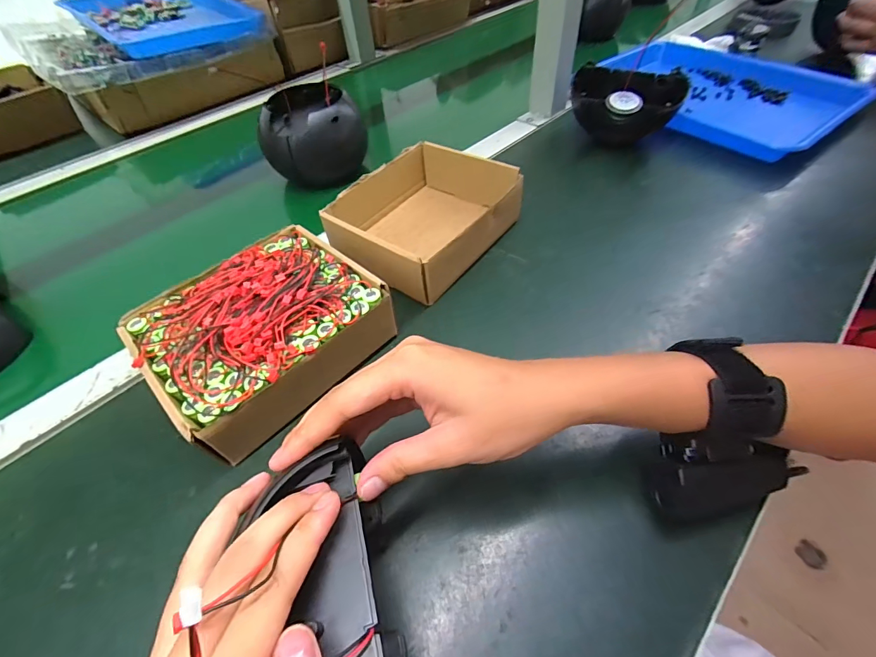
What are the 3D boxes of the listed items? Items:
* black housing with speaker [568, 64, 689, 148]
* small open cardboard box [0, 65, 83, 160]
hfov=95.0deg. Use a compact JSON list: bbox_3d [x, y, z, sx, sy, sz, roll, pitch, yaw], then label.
[{"bbox_3d":[0.231,-0.275,0.506,0.127,0.078,0.064,16,53,17],"label":"black housing with speaker"},{"bbox_3d":[-0.729,-0.359,0.667,0.176,0.067,0.196,-39,58,-25],"label":"small open cardboard box"}]

